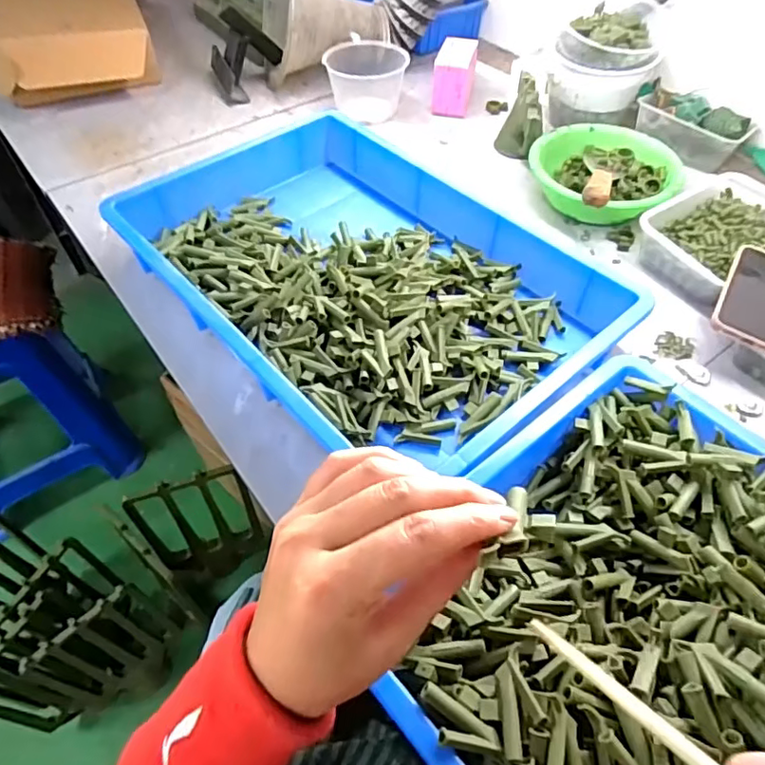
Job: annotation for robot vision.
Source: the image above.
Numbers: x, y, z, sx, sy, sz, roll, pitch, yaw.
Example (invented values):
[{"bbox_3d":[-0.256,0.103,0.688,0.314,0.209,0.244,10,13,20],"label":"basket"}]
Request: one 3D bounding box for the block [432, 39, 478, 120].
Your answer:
[{"bbox_3d":[0.127,-0.537,0.994,0.068,0.087,0.094,9,53,7],"label":"block"}]

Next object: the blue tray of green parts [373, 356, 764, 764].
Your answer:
[{"bbox_3d":[0.273,0.241,0.351,0.381,0.084,0.562,-33,59,-23],"label":"blue tray of green parts"}]

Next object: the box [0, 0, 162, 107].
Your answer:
[{"bbox_3d":[-0.588,-0.651,1.057,0.271,0.117,0.337,-18,54,-14],"label":"box"}]

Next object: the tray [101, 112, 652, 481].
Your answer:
[{"bbox_3d":[-0.029,-0.128,0.679,0.374,0.090,0.554,-36,60,-24],"label":"tray"}]

